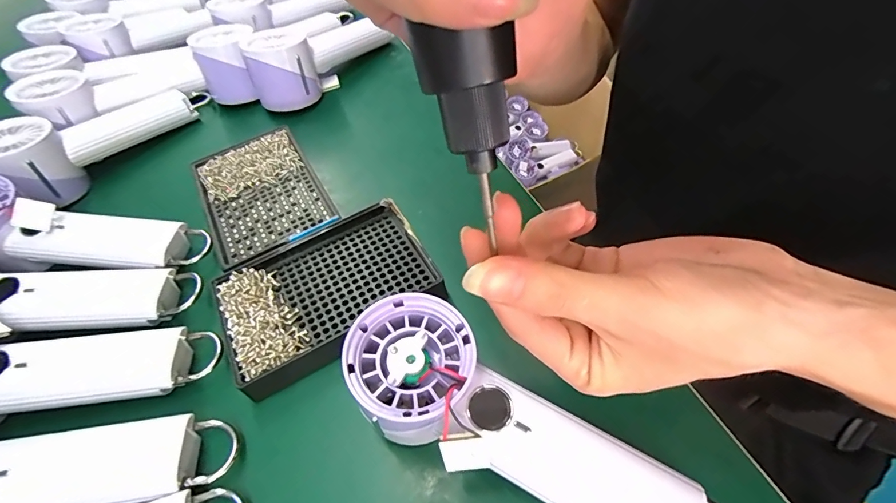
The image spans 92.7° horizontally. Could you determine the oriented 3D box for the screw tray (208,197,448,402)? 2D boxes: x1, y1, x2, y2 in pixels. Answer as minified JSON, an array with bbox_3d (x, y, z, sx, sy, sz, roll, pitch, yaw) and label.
[{"bbox_3d":[-0.082,0.023,0.287,0.135,0.024,0.095,-26,54,-13],"label":"screw tray"}]

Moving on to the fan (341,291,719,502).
[{"bbox_3d":[0.028,0.089,0.206,0.177,0.039,0.061,34,66,11],"label":"fan"}]

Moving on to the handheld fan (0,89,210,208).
[{"bbox_3d":[-0.321,-0.117,0.395,0.057,0.054,0.180,27,58,22],"label":"handheld fan"}]

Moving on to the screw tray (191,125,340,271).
[{"bbox_3d":[-0.152,-0.048,0.345,0.090,0.014,0.138,-27,55,-14],"label":"screw tray"}]

